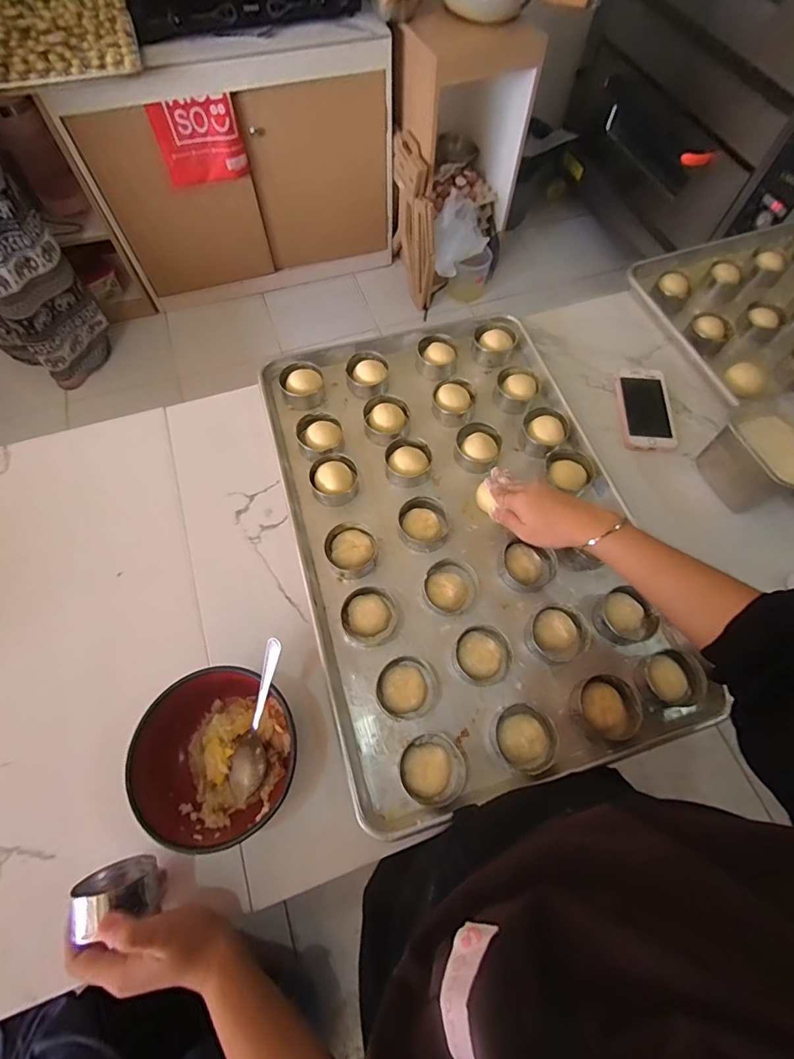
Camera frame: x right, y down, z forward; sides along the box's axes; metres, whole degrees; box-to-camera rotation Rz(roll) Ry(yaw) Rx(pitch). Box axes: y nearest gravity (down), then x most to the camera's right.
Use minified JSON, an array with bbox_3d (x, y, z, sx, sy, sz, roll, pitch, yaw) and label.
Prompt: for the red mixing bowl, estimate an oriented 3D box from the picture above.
[{"bbox_3d":[-0.164,0.211,0.427,0.140,0.072,0.139,1,66,-1],"label":"red mixing bowl"}]

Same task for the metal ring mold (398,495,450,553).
[{"bbox_3d":[0.034,-0.007,0.555,0.065,0.024,0.066,1,66,-1],"label":"metal ring mold"}]

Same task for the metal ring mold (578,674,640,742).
[{"bbox_3d":[0.219,0.185,0.471,0.059,0.026,0.059,33,69,13],"label":"metal ring mold"}]

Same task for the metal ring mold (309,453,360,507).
[{"bbox_3d":[-0.079,-0.064,0.575,0.061,0.029,0.062,1,66,-1],"label":"metal ring mold"}]

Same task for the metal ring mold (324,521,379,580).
[{"bbox_3d":[-0.054,0.023,0.537,0.061,0.018,0.066,1,66,-1],"label":"metal ring mold"}]

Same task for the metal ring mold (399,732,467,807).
[{"bbox_3d":[0.036,0.238,0.446,0.064,0.018,0.063,1,66,-1],"label":"metal ring mold"}]

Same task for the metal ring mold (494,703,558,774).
[{"bbox_3d":[0.131,0.211,0.456,0.061,0.026,0.062,1,66,-1],"label":"metal ring mold"}]

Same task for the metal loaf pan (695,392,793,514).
[{"bbox_3d":[0.450,-0.092,0.553,0.106,0.084,0.119,-16,67,-8],"label":"metal loaf pan"}]

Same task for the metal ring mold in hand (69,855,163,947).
[{"bbox_3d":[-0.227,0.297,0.369,0.049,0.061,0.040,-19,68,-9],"label":"metal ring mold in hand"}]

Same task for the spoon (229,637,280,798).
[{"bbox_3d":[-0.132,0.178,0.426,0.033,0.015,0.157,14,99,5],"label":"spoon"}]

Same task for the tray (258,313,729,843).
[{"bbox_3d":[0.076,-0.022,0.563,0.398,0.036,0.608,-14,67,-7],"label":"tray"}]

